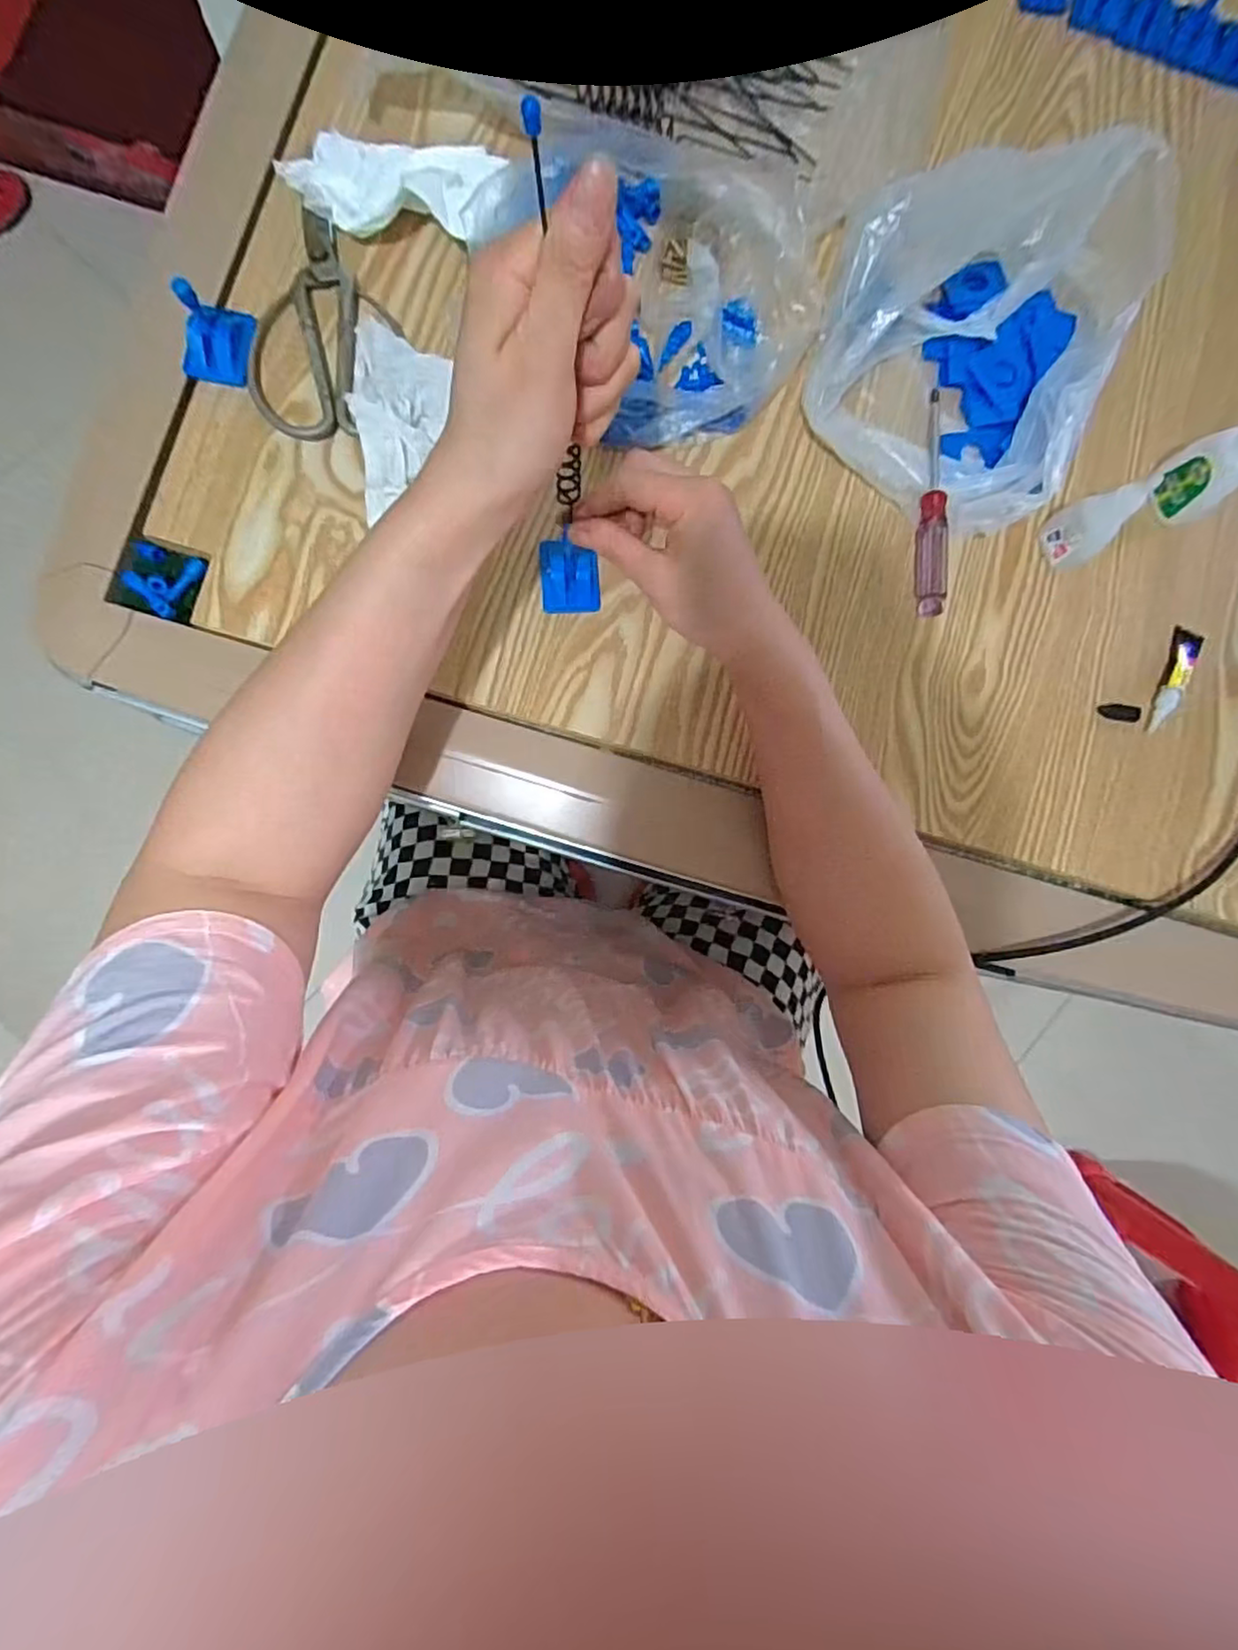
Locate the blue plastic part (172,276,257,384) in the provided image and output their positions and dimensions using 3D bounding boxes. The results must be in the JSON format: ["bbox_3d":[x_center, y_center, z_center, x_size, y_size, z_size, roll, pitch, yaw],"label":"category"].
[{"bbox_3d":[-0.233,-0.285,0.374,0.031,0.040,0.044,11,84,-4],"label":"blue plastic part"}]

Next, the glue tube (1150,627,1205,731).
[{"bbox_3d":[0.355,-0.093,0.422,0.016,0.008,0.074,26,84,-2],"label":"glue tube"}]

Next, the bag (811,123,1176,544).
[{"bbox_3d":[0.214,-0.304,0.391,0.159,0.086,0.208,25,84,-2],"label":"bag"}]

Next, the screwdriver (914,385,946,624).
[{"bbox_3d":[0.197,-0.205,0.415,0.016,0.013,0.149,3,85,-4],"label":"screwdriver"}]

